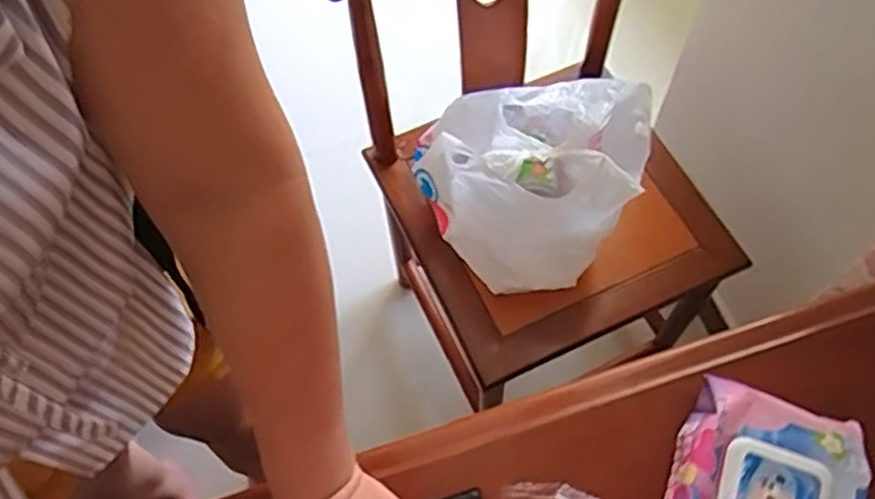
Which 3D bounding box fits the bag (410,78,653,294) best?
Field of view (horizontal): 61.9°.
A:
[{"bbox_3d":[0.104,-0.100,0.881,0.260,0.226,0.242,7,64,5],"label":"bag"}]

